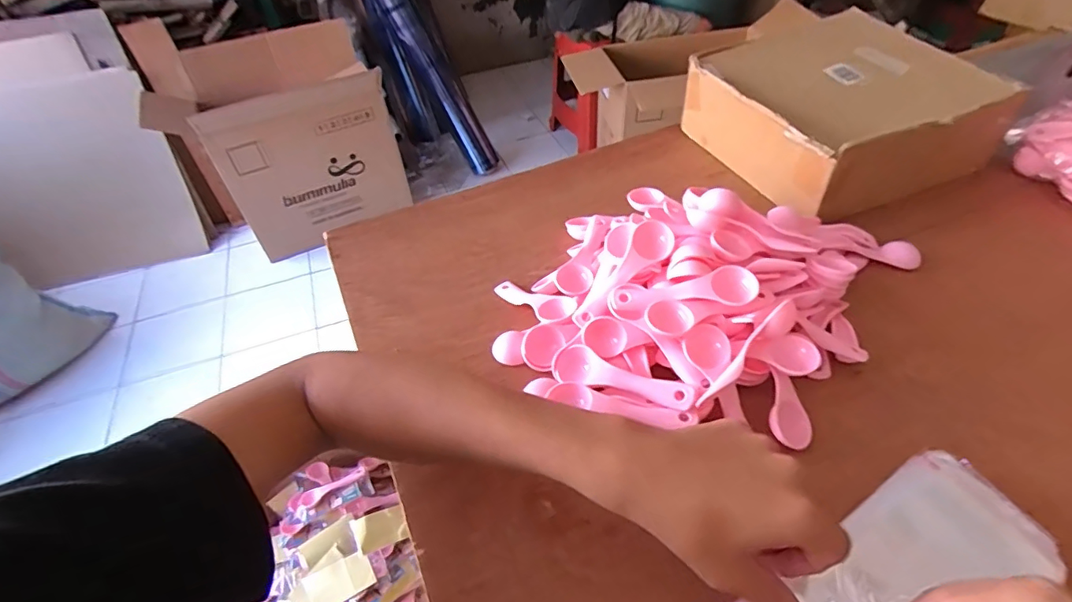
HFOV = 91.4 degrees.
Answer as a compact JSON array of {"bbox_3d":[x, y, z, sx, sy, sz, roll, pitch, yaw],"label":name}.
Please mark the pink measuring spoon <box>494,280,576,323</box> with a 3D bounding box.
[{"bbox_3d":[-0.003,-0.001,0.498,0.036,0.015,0.102,-31,29,-24],"label":"pink measuring spoon"}]

